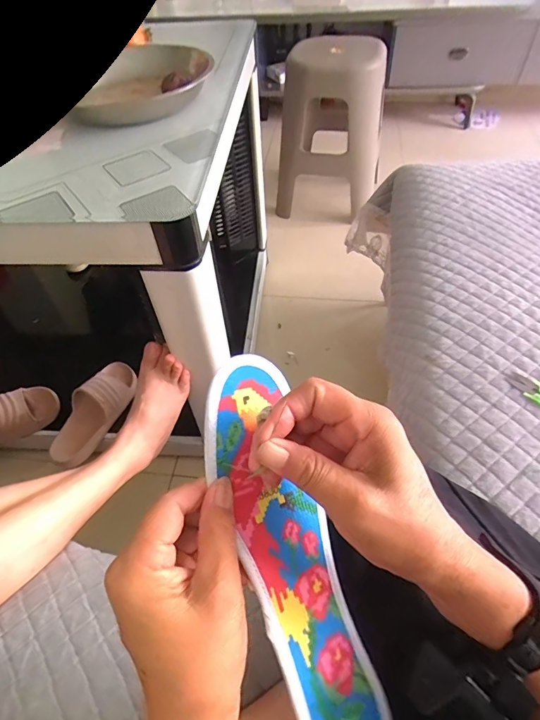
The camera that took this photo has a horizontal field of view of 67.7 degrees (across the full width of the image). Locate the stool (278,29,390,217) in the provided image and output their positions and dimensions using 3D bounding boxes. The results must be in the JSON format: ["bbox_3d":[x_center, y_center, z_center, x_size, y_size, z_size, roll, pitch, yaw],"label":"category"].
[{"bbox_3d":[0.213,-0.791,1.352,0.314,0.467,0.324,14,54,14],"label":"stool"}]

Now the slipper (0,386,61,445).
[{"bbox_3d":[-0.586,0.133,0.875,0.235,0.073,0.097,-31,56,-19],"label":"slipper"}]

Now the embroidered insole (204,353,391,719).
[{"bbox_3d":[0.019,0.113,0.244,0.072,0.021,0.238,-14,82,-35],"label":"embroidered insole"}]

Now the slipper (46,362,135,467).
[{"bbox_3d":[-0.383,0.102,0.874,0.098,0.064,0.247,19,55,18],"label":"slipper"}]

